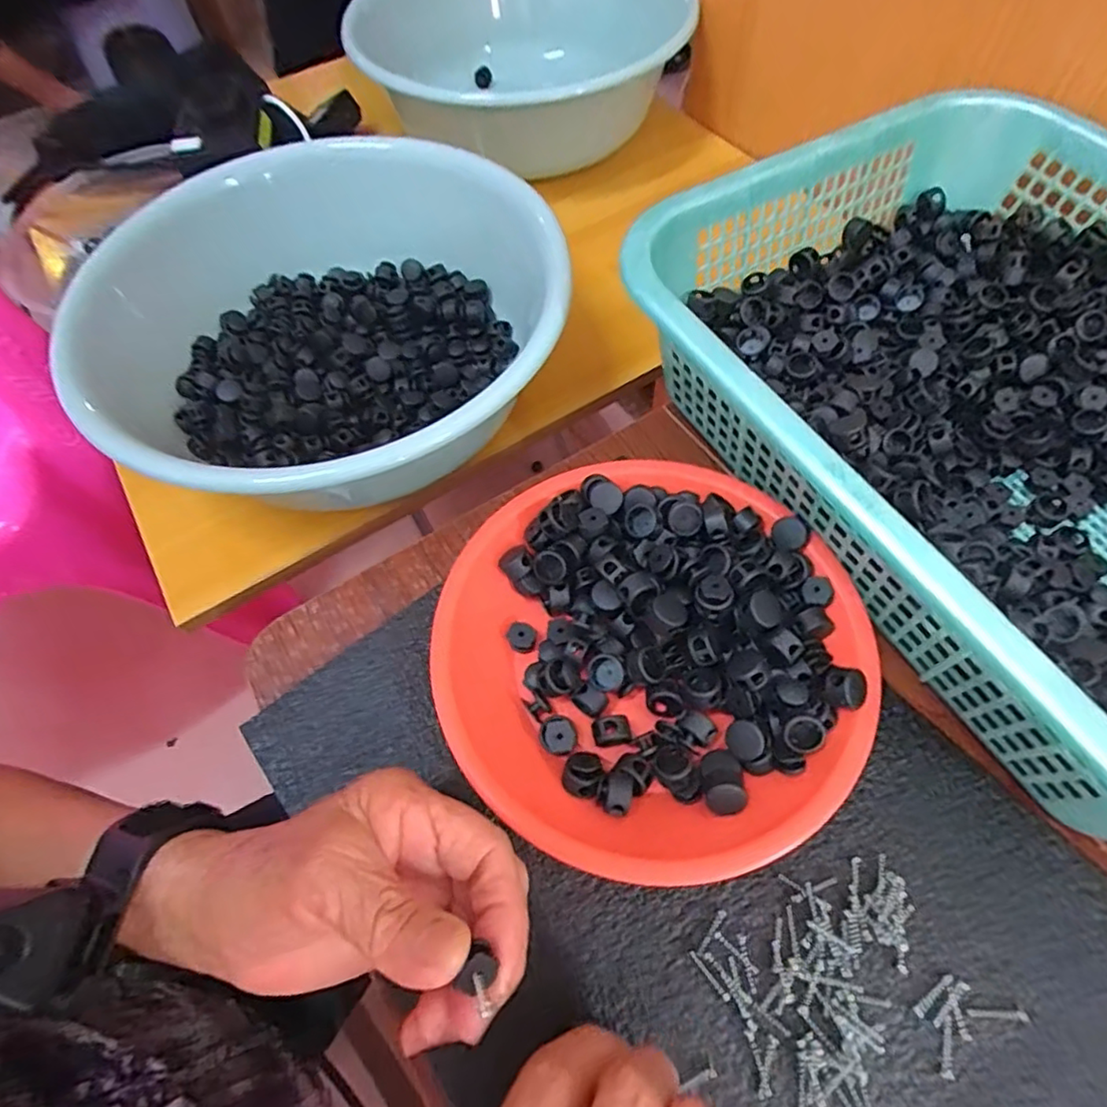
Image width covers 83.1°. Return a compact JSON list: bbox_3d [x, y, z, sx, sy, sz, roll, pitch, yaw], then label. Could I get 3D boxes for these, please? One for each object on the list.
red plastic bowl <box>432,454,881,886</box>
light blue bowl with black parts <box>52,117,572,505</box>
[{"bbox_3d":[0.045,0.039,0.290,0.188,0.037,0.193,-2,61,3],"label":"red plastic bowl"},{"bbox_3d":[-0.125,-0.139,0.422,0.252,0.109,0.299,-1,61,3],"label":"light blue bowl with black parts"}]

